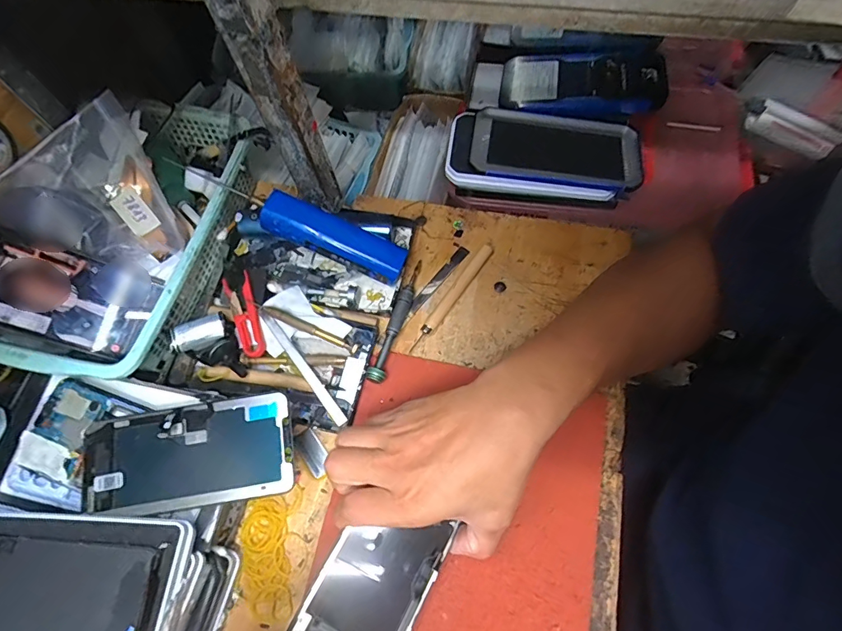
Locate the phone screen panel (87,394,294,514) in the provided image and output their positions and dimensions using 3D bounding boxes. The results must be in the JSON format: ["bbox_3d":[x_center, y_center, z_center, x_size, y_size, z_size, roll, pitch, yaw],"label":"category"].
[{"bbox_3d":[-0.170,0.103,0.324,0.147,0.007,0.073,-10,76,-2],"label":"phone screen panel"}]

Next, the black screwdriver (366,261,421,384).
[{"bbox_3d":[-0.022,0.003,0.408,0.016,0.014,0.126,14,69,9],"label":"black screwdriver"}]

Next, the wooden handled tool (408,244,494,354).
[{"bbox_3d":[0.029,-0.020,0.417,0.012,0.012,0.124,34,74,16],"label":"wooden handled tool"}]

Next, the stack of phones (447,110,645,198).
[{"bbox_3d":[0.130,-0.174,0.478,0.199,0.029,0.096,10,69,8],"label":"stack of phones"}]

